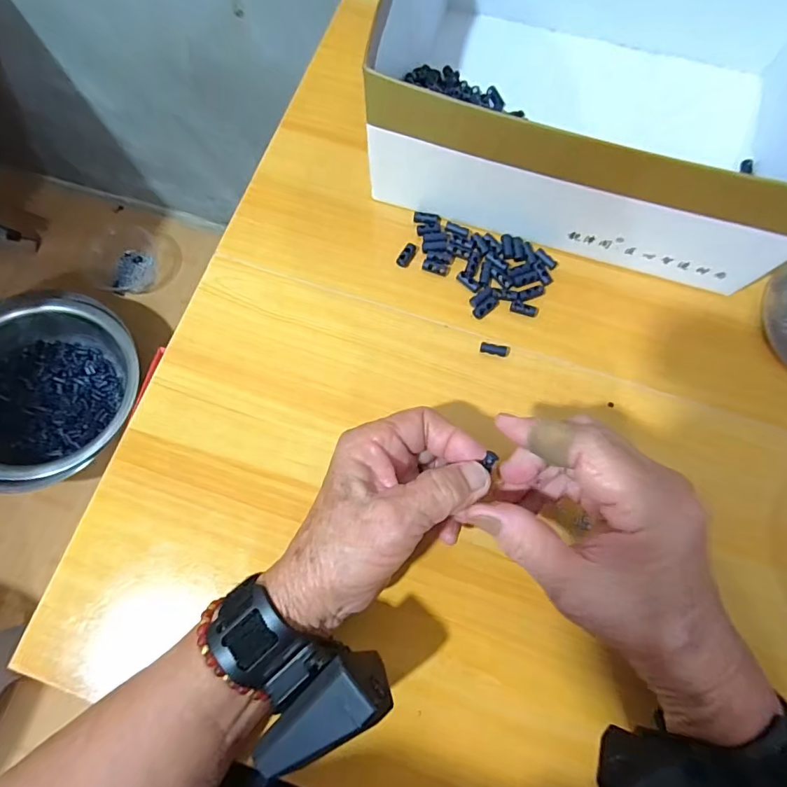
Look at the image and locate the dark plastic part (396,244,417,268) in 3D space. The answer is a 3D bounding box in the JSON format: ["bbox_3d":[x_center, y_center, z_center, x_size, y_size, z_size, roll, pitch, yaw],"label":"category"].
[{"bbox_3d":[0.010,-0.105,0.350,0.009,0.004,0.019,32,77,9],"label":"dark plastic part"}]

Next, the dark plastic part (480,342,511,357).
[{"bbox_3d":[0.073,-0.032,0.331,0.021,0.004,0.008,15,75,5],"label":"dark plastic part"}]

